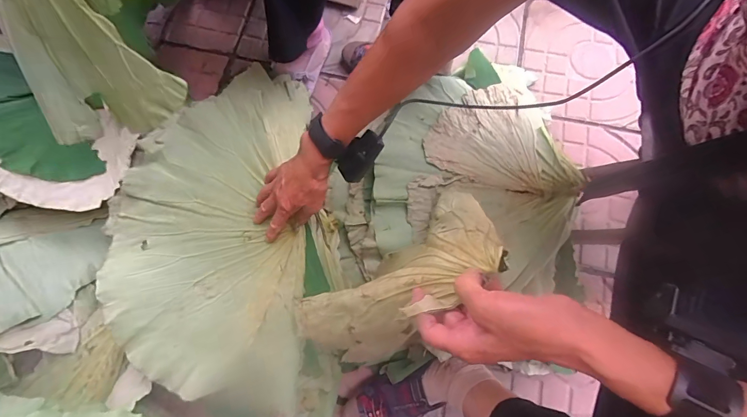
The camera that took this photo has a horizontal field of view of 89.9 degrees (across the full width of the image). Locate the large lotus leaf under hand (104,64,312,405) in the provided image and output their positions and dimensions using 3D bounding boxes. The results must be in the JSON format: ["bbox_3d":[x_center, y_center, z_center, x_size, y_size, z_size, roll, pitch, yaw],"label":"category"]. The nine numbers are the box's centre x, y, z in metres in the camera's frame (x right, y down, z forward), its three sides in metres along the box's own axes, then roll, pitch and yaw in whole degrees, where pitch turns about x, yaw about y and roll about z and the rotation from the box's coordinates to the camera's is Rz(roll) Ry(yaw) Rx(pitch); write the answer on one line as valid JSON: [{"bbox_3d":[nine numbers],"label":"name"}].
[{"bbox_3d":[-0.272,0.016,0.619,0.313,0.057,0.544,-1,74,-1],"label":"large lotus leaf under hand"}]

